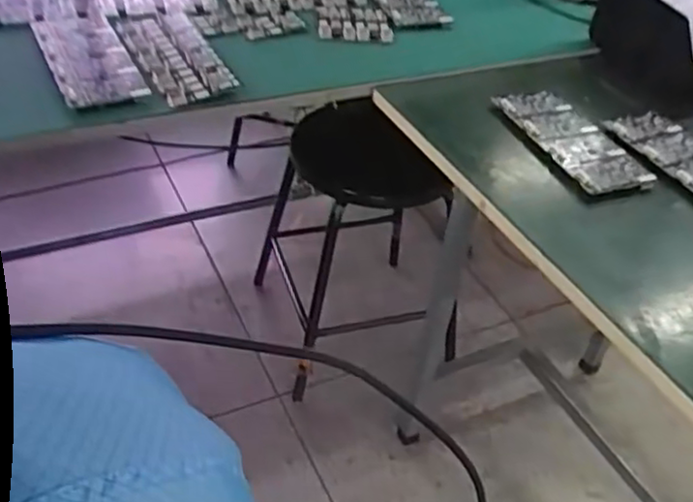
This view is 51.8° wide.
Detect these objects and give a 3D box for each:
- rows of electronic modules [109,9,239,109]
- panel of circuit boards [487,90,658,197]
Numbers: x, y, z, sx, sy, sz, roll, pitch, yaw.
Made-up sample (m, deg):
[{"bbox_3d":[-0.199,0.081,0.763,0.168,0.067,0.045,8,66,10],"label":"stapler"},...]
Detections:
[{"bbox_3d":[-0.242,-0.274,0.994,0.107,0.029,0.261,-18,43,-24],"label":"rows of electronic modules"},{"bbox_3d":[0.286,-0.143,0.917,0.097,0.017,0.224,-22,55,-20],"label":"panel of circuit boards"}]

